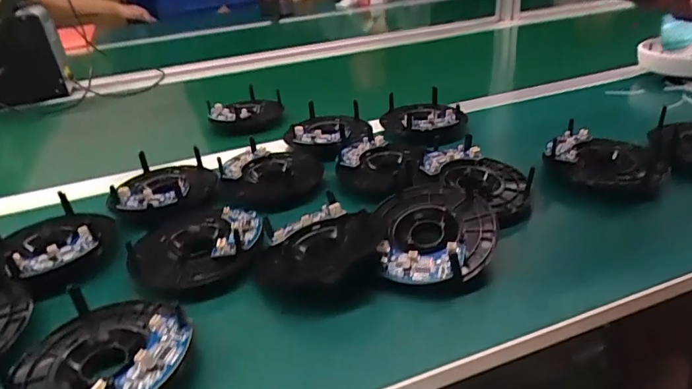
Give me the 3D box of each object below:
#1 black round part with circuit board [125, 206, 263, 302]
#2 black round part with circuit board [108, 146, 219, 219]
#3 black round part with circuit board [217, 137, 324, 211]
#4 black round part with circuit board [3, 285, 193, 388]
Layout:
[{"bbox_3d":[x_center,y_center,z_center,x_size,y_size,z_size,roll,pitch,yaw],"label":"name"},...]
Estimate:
[{"bbox_3d":[-0.116,0.037,0.368,0.102,0.023,0.105,-3,29,2],"label":"black round part with circuit board"},{"bbox_3d":[-0.176,-0.013,0.459,0.092,0.029,0.108,-9,29,-8],"label":"black round part with circuit board"},{"bbox_3d":[-0.070,-0.024,0.467,0.096,0.021,0.103,-3,29,2],"label":"black round part with circuit board"},{"bbox_3d":[-0.142,0.094,0.272,0.096,0.028,0.098,-23,34,-30],"label":"black round part with circuit board"}]

